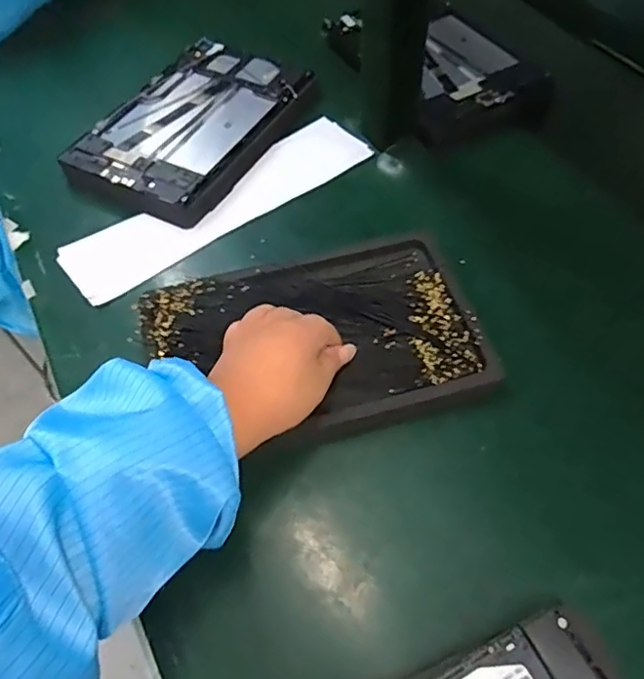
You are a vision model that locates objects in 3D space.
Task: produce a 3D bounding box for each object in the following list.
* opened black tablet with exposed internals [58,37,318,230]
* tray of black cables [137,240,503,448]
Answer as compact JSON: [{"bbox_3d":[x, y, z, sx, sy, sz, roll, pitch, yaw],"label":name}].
[{"bbox_3d":[-0.129,-0.216,0.587,0.159,0.030,0.234,25,61,19],"label":"opened black tablet with exposed internals"},{"bbox_3d":[-0.004,-0.002,0.435,0.237,0.021,0.156,-15,56,-6],"label":"tray of black cables"}]

